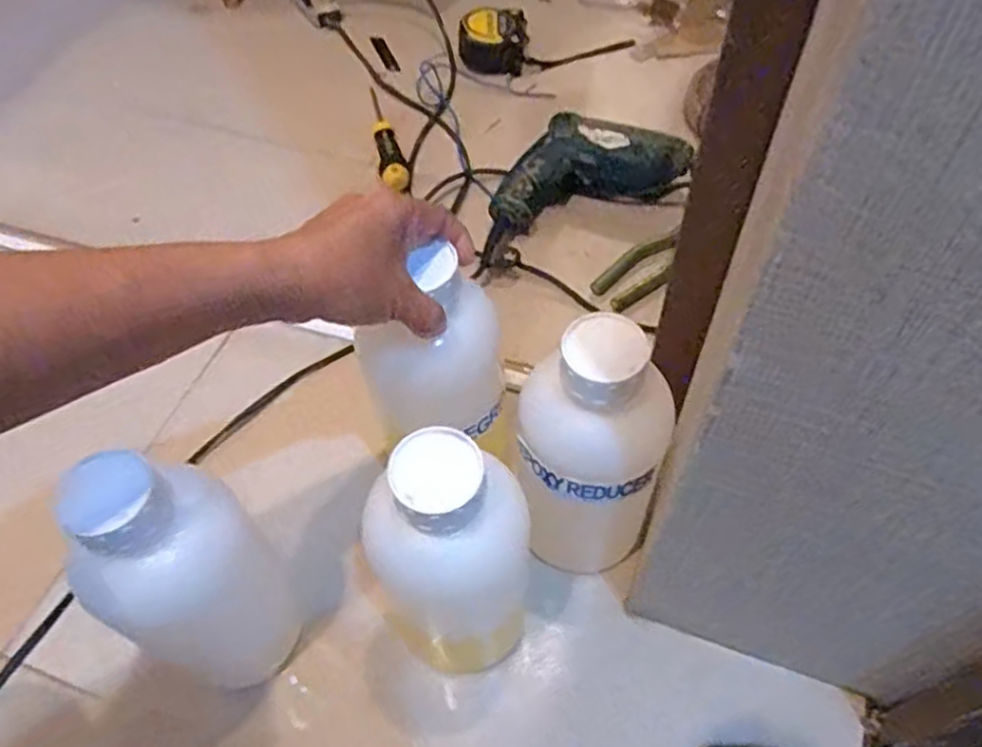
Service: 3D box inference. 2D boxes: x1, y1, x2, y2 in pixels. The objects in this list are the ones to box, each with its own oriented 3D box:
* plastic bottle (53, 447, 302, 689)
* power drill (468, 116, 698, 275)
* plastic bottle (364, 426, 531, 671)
[{"bbox_3d":[-0.183,0.128,0.450,0.072,0.225,0.093,36,64,24],"label":"plastic bottle"},{"bbox_3d":[0.082,-0.208,0.807,0.257,0.072,0.130,-23,57,-13],"label":"power drill"},{"bbox_3d":[-0.023,0.112,0.455,0.090,0.224,0.076,2,55,4],"label":"plastic bottle"}]

